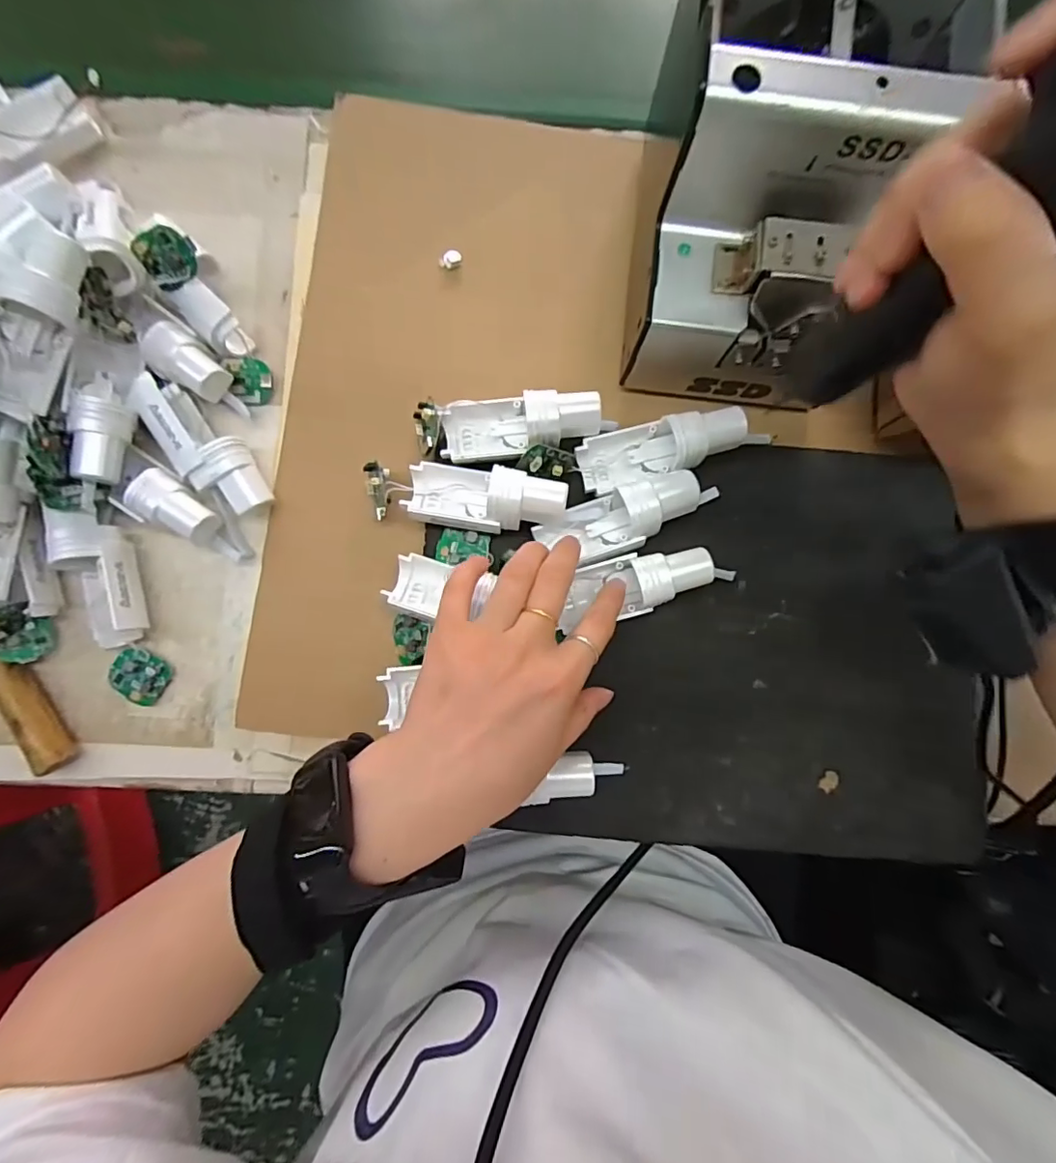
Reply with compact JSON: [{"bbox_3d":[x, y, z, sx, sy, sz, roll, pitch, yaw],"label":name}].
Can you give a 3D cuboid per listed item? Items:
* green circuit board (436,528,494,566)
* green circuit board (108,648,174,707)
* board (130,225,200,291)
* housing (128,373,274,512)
[{"bbox_3d":[-0.038,-0.020,0.326,0.032,0.008,0.020,9,85,-1],"label":"green circuit board"},{"bbox_3d":[-0.233,0.057,0.327,0.032,0.008,0.027,29,85,1],"label":"green circuit board"},{"bbox_3d":[-0.205,-0.184,0.309,0.034,0.005,0.029,-25,125,21],"label":"board"},{"bbox_3d":[-0.192,-0.078,0.322,0.089,0.036,0.034,44,85,2],"label":"housing"}]

